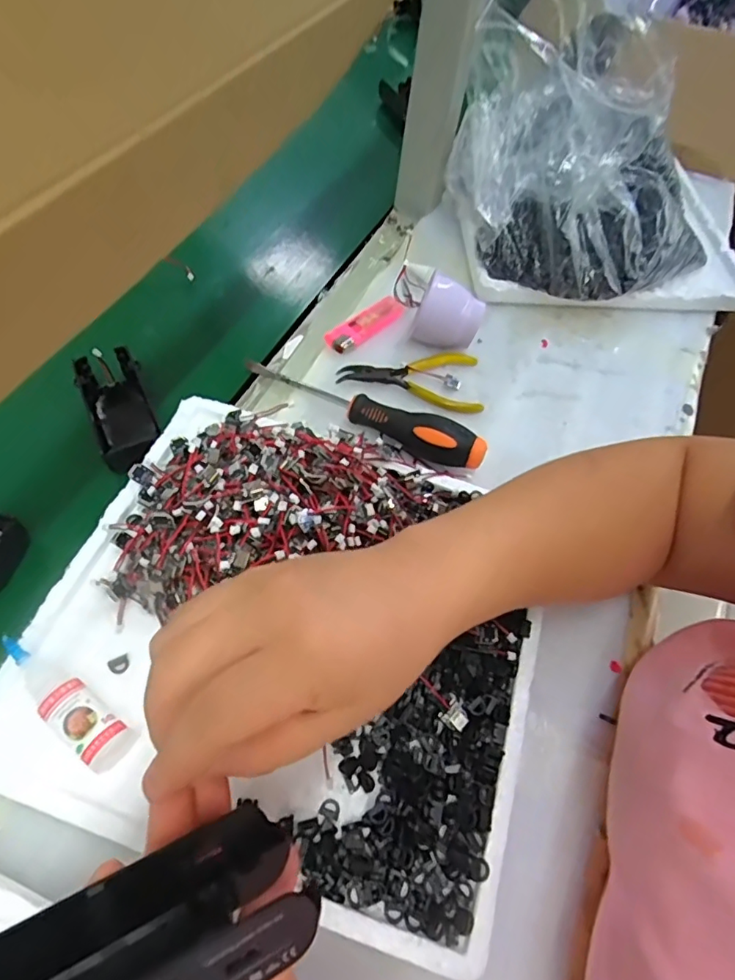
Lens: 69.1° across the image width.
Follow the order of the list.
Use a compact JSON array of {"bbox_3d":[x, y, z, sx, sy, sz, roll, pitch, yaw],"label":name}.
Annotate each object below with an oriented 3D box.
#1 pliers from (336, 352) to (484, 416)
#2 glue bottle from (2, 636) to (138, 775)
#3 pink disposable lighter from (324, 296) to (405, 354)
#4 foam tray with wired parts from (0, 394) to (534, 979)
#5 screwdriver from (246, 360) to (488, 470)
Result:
[{"bbox_3d":[0.035,-0.091,0.432,0.115,0.007,0.059,1,58,-5],"label":"pliers"},{"bbox_3d":[-0.155,0.106,0.270,0.090,0.020,0.023,33,60,14],"label":"glue bottle"},{"bbox_3d":[0.000,-0.142,0.458,0.079,0.015,0.022,-36,68,-25],"label":"pink disposable lighter"},{"bbox_3d":[-0.038,0.066,0.297,0.273,0.050,0.255,18,58,5],"label":"foam tray with wired parts"},{"bbox_3d":[-0.004,-0.065,0.404,0.195,0.027,0.025,27,59,11],"label":"screwdriver"}]

